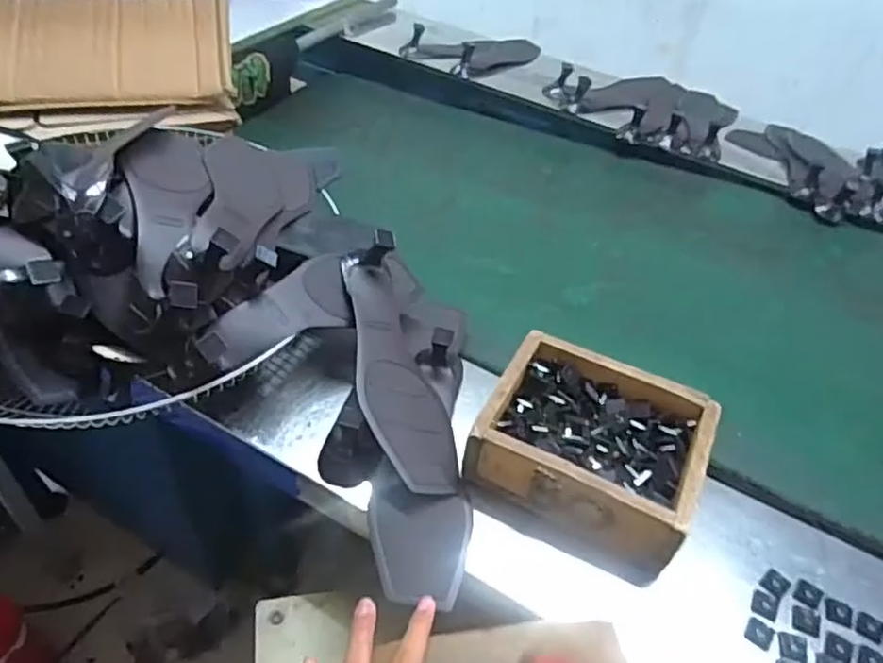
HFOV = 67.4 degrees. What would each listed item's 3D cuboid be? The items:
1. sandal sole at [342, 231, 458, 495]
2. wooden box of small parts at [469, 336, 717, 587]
[{"bbox_3d":[-0.043,0.027,0.598,0.077,0.060,0.247,-9,65,-16],"label":"sandal sole"},{"bbox_3d":[0.129,0.097,0.573,0.181,0.064,0.164,22,45,16],"label":"wooden box of small parts"}]

